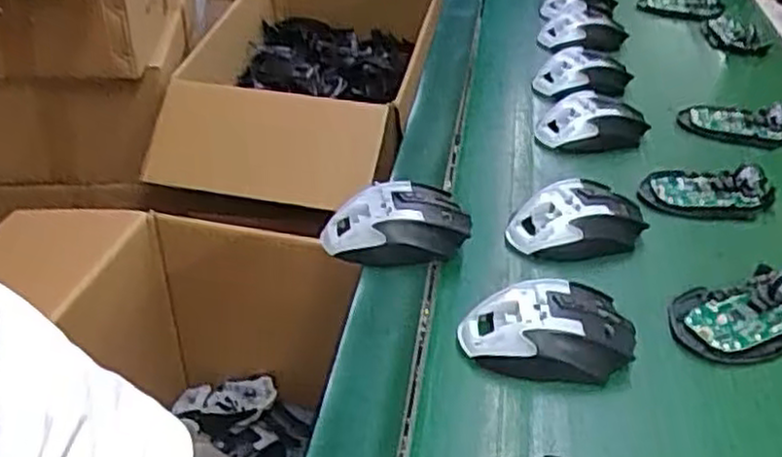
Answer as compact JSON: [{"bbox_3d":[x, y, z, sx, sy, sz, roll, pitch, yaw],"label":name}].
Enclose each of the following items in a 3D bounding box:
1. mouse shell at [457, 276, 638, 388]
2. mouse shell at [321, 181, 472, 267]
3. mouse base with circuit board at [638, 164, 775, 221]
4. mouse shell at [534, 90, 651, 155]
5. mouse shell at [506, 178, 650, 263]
[{"bbox_3d":[0.108,0.070,0.510,0.114,0.034,0.066,-4,35,-6],"label":"mouse shell"},{"bbox_3d":[0.005,-0.001,0.594,0.116,0.043,0.066,-12,38,-17],"label":"mouse shell"},{"bbox_3d":[0.283,-0.035,0.670,0.109,0.029,0.049,3,35,4],"label":"mouse base with circuit board"},{"bbox_3d":[0.203,-0.107,0.765,0.112,0.041,0.062,-9,36,-13],"label":"mouse shell"},{"bbox_3d":[0.153,-0.007,0.620,0.117,0.038,0.064,-8,37,-12],"label":"mouse shell"}]

